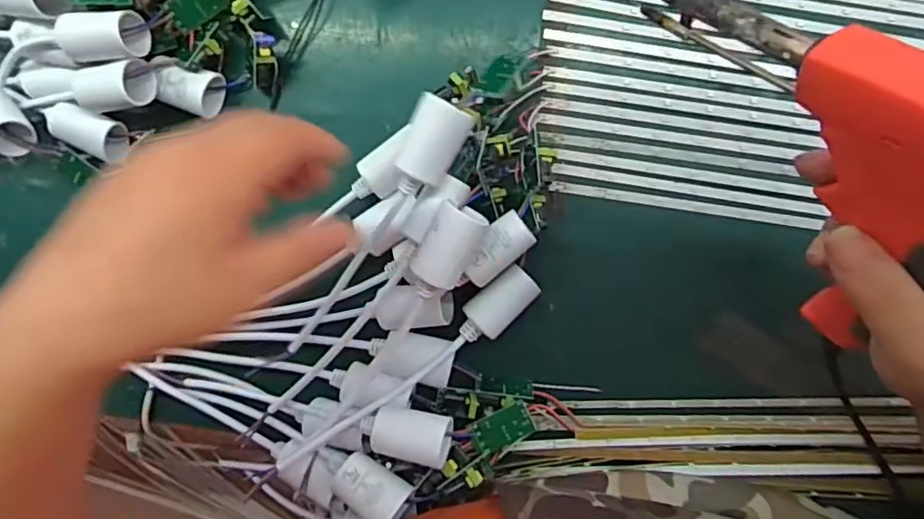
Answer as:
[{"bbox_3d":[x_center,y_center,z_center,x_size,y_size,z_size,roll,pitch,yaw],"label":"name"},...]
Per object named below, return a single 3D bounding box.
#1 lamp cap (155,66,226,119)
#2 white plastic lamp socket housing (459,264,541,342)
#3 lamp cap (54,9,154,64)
[{"bbox_3d":[-0.175,-0.110,0.389,0.033,0.024,0.028,17,94,6],"label":"lamp cap"},{"bbox_3d":[0.022,0.027,0.373,0.053,0.030,0.026,-43,87,6],"label":"white plastic lamp socket housing"},{"bbox_3d":[-0.216,-0.134,0.363,0.048,0.032,0.027,4,92,7],"label":"lamp cap"}]

